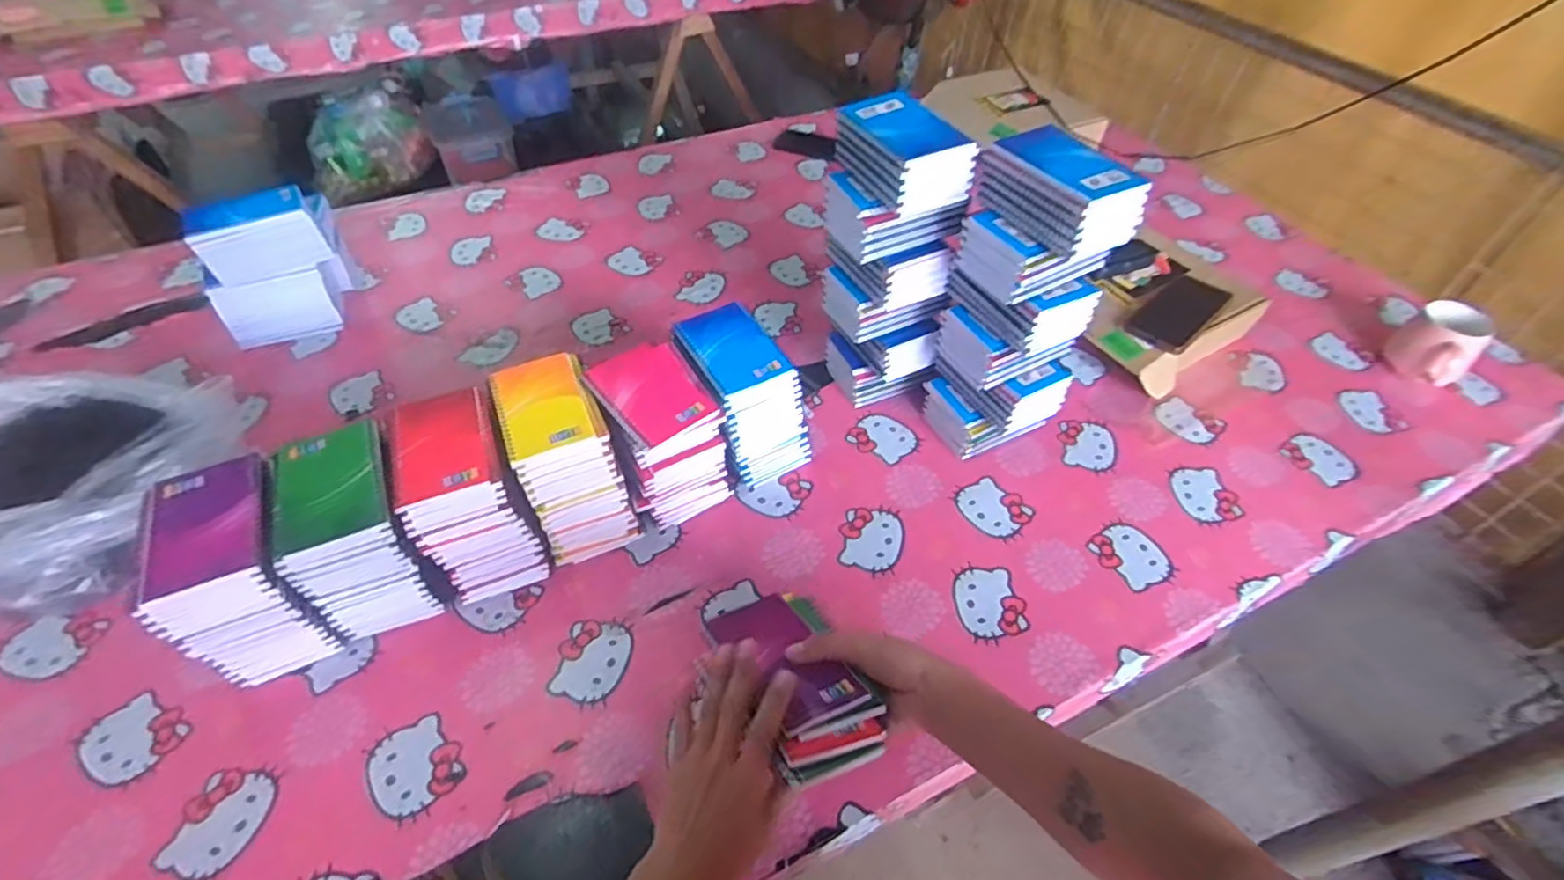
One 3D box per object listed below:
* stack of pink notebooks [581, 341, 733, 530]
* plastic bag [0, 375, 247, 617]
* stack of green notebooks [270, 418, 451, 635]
[{"bbox_3d":[-0.134,0.001,0.752,0.106,0.164,0.134,-27,55,-23],"label":"stack of pink notebooks"},{"bbox_3d":[-0.749,0.036,0.707,0.293,0.165,0.253,6,49,4],"label":"plastic bag"},{"bbox_3d":[-0.400,0.092,0.659,0.096,0.173,0.130,-20,52,-18],"label":"stack of green notebooks"}]

